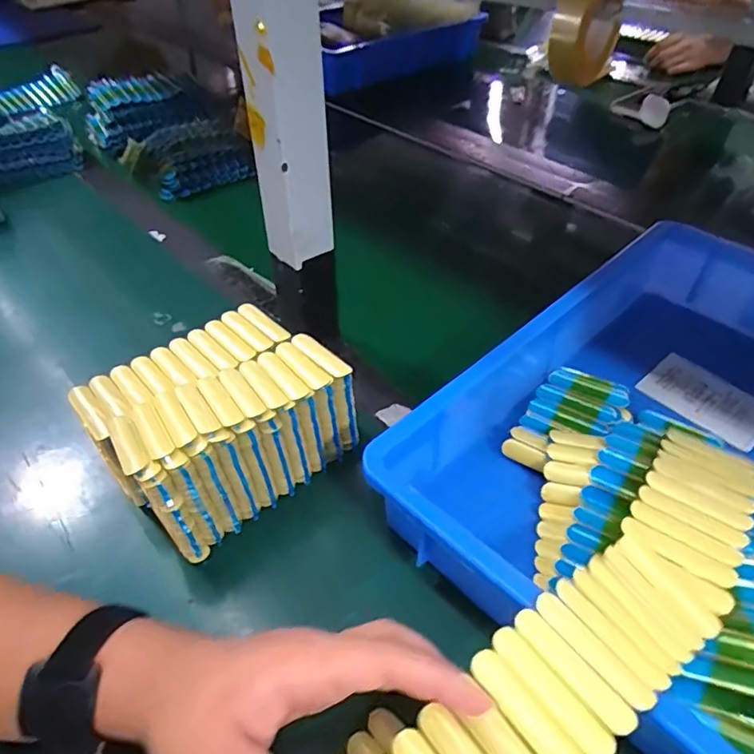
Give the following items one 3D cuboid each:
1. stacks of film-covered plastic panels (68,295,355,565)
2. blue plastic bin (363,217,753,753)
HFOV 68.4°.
[{"bbox_3d":[-0.120,0.031,0.422,0.160,0.093,0.135,-34,54,-29],"label":"stacks of film-covered plastic panels"},{"bbox_3d":[0.247,0.039,0.417,0.284,0.086,0.443,35,55,30],"label":"blue plastic bin"}]

